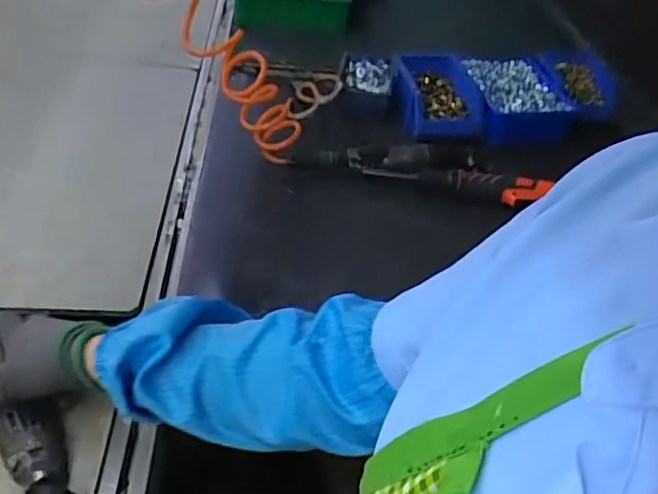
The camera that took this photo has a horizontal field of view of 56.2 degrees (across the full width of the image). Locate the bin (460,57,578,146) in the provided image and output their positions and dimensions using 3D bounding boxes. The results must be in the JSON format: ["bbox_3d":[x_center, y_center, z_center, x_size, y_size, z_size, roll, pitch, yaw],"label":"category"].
[{"bbox_3d":[0.316,-0.250,1.029,0.150,0.054,0.220,2,40,-7],"label":"bin"}]

